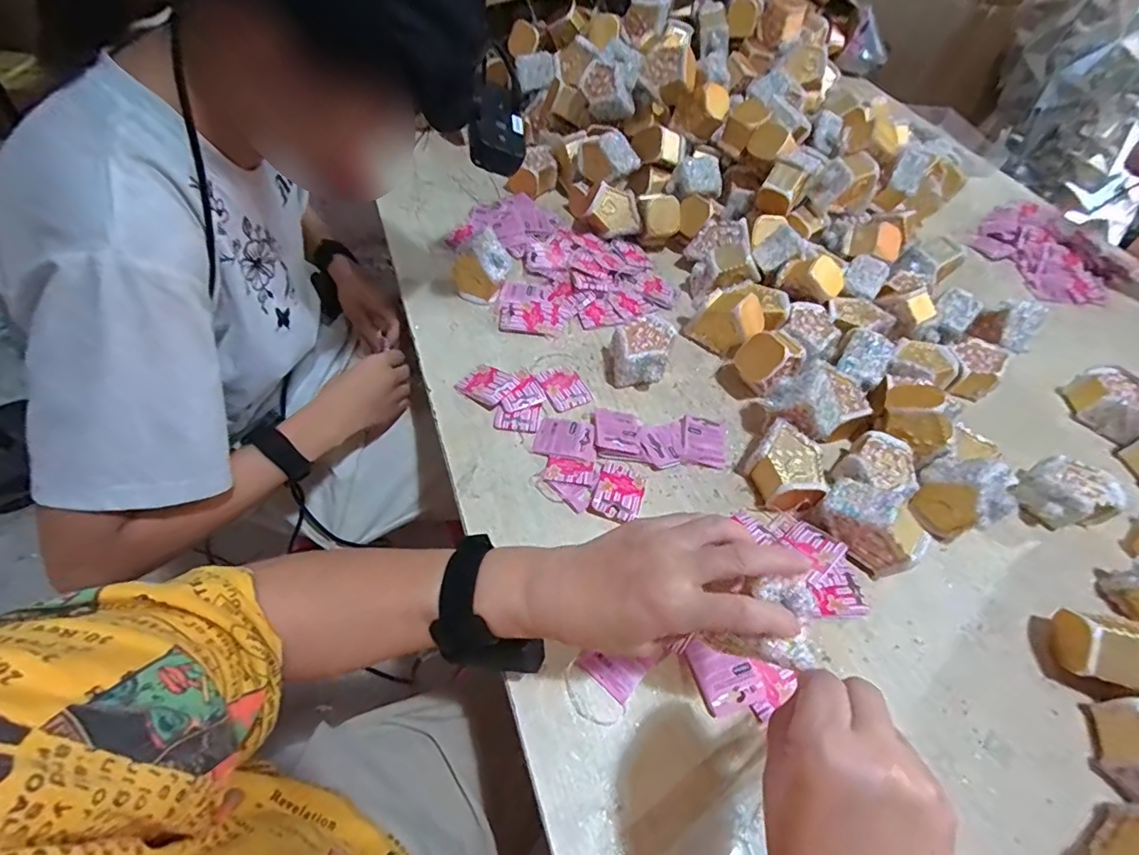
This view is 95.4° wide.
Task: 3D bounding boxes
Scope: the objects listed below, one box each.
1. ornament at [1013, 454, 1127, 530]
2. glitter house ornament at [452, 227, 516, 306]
[{"bbox_3d":[0.506,0.070,0.529,0.081,0.045,0.073,-18,58,-18],"label":"ornament"},{"bbox_3d":[-0.107,-0.196,0.624,0.063,0.079,0.054,33,57,17],"label":"glitter house ornament"}]

